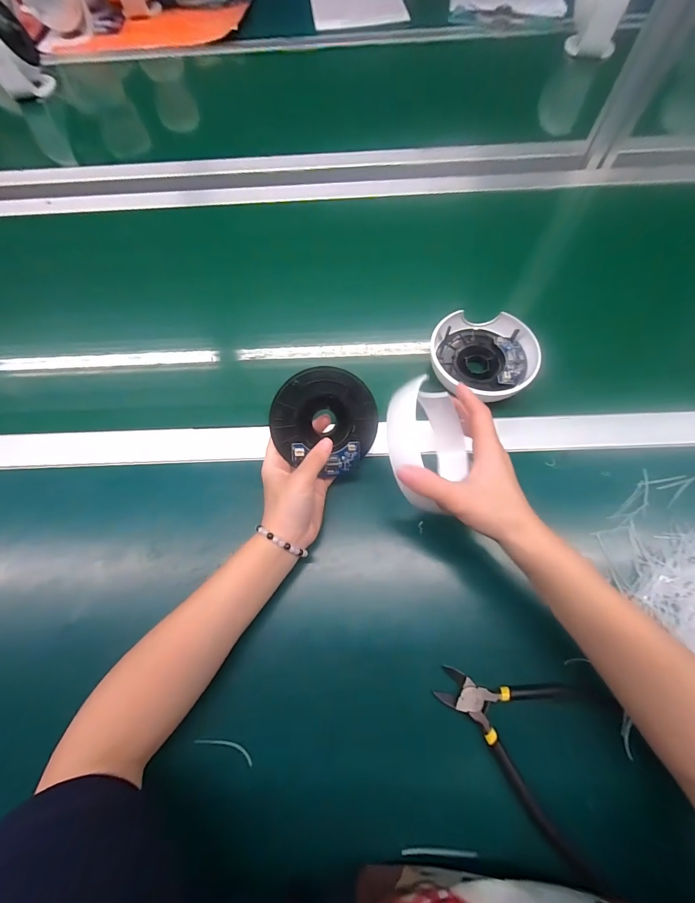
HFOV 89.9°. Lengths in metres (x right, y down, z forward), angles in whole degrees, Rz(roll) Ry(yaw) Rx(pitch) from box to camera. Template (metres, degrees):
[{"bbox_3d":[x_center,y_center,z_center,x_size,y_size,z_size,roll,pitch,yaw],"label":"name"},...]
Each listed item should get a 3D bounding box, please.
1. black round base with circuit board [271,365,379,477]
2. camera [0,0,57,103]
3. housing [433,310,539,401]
[{"bbox_3d":[-0.021,-0.030,0.334,0.100,0.015,0.096,-1,101,-7],"label":"black round base with circuit board"},{"bbox_3d":[-0.659,-0.761,0.663,0.095,0.143,0.096,9,69,6],"label":"camera"},{"bbox_3d":[0.159,-0.113,0.408,0.116,0.031,0.107,-1,68,2],"label":"housing"}]

